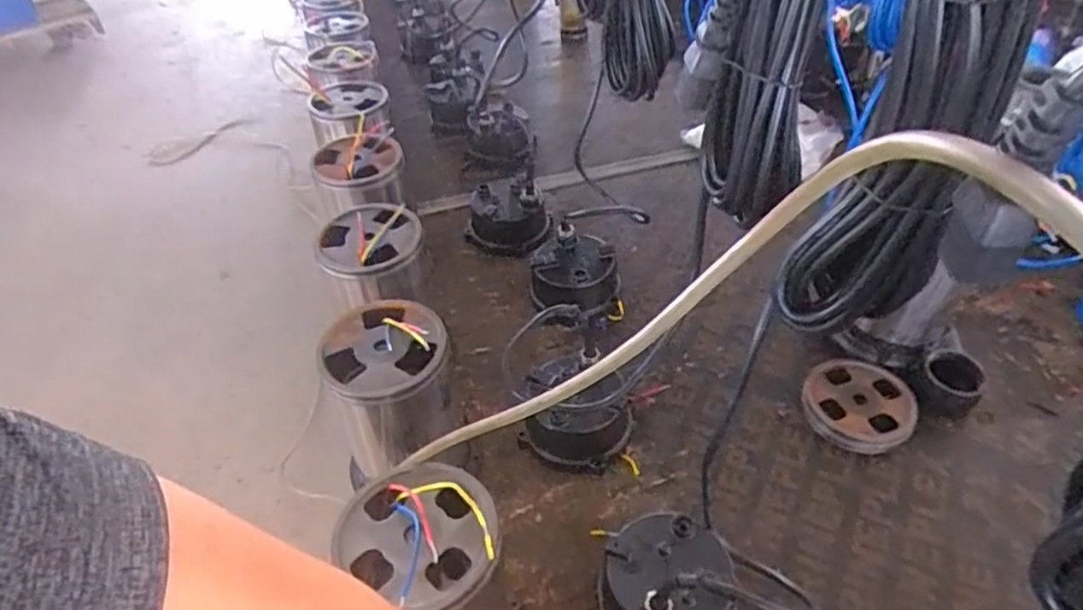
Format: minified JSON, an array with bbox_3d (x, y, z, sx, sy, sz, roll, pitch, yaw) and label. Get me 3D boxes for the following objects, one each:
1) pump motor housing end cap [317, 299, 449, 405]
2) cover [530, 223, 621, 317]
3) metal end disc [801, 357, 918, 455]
[{"bbox_3d":[-0.146,0.037,0.612,0.112,0.022,0.113,-2,43,2],"label":"pump motor housing end cap"},{"bbox_3d":[0.045,-0.039,0.909,0.119,0.079,0.106,1,43,5],"label":"cover"},{"bbox_3d":[0.365,0.112,0.762,0.116,0.020,0.126,-2,43,2],"label":"metal end disc"}]

